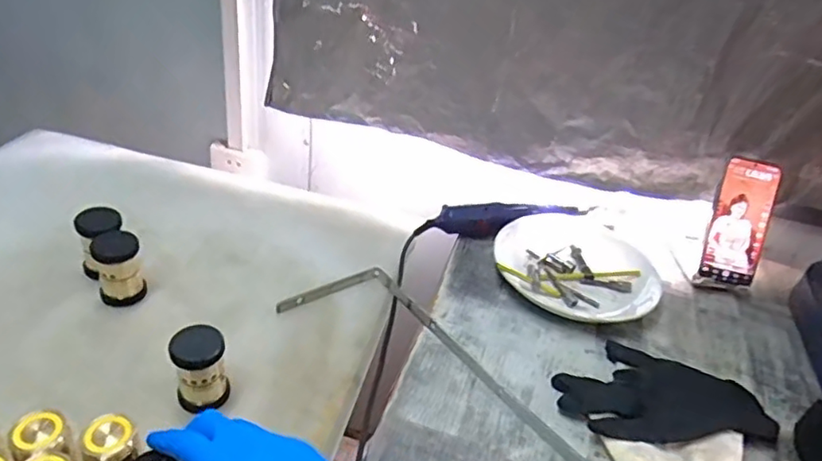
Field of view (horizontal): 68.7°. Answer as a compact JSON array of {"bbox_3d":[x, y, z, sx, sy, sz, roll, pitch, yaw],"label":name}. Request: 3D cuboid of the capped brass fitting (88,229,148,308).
[{"bbox_3d":[-0.306,0.040,0.629,0.044,0.067,0.048,-14,39,-29],"label":"capped brass fitting"}]

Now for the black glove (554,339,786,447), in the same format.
[{"bbox_3d":[0.248,0.157,0.604,0.202,0.030,0.126,2,34,-9],"label":"black glove"}]

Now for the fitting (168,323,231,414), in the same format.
[{"bbox_3d":[-0.186,0.122,0.532,0.044,0.068,0.040,-7,36,-21],"label":"fitting"}]

